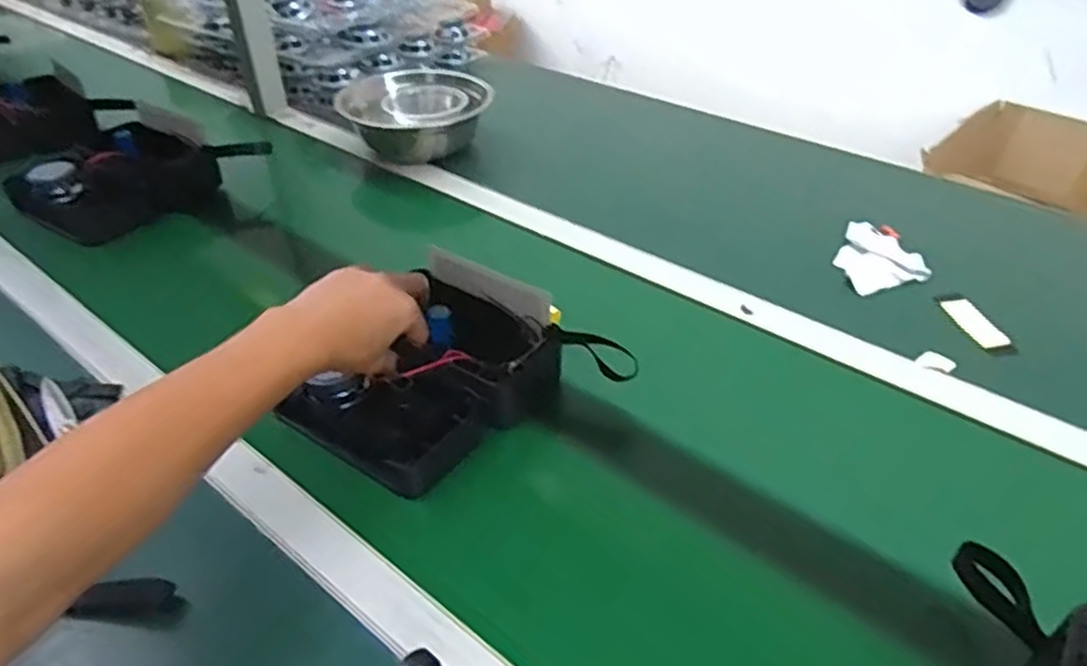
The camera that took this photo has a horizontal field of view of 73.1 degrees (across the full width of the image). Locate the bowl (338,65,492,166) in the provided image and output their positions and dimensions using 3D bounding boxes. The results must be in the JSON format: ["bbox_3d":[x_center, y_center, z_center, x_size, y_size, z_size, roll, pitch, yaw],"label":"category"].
[{"bbox_3d":[-0.179,-0.307,1.032,0.185,0.078,0.185,0,38,0],"label":"bowl"}]

